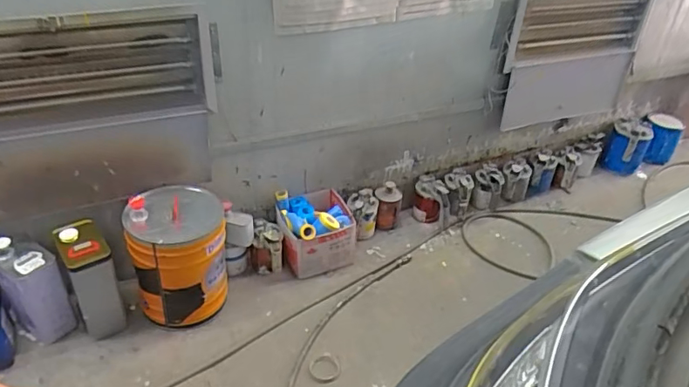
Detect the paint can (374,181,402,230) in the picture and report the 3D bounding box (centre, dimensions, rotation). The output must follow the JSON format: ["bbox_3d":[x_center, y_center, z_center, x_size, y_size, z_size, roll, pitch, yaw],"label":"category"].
[{"bbox_3d":[0.158,0.045,1.925,0.093,0.148,0.093,3,35,-2],"label":"paint can"}]

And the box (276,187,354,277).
[{"bbox_3d":[-0.100,0.126,1.746,0.241,0.203,0.233,-9,37,-18],"label":"box"}]

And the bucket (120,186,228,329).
[{"bbox_3d":[-0.476,0.190,1.521,0.253,0.339,0.258,3,35,-2],"label":"bucket"}]

